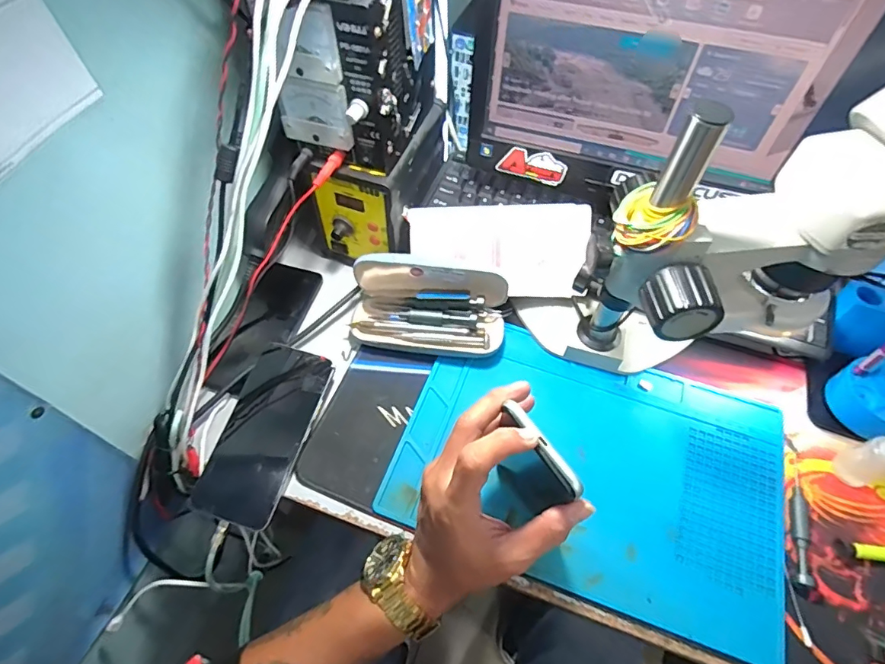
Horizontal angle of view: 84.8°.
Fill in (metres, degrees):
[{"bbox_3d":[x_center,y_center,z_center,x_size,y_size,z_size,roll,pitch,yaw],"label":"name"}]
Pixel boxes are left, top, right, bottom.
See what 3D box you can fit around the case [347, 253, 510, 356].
[{"bbox_3d":[-0.014,-0.031,0.507,0.160,0.065,0.086,7,58,4],"label":"case"}]

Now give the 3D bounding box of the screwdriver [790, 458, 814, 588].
[{"bbox_3d":[0.311,0.162,0.420,0.015,0.009,0.111,16,59,10],"label":"screwdriver"}]

